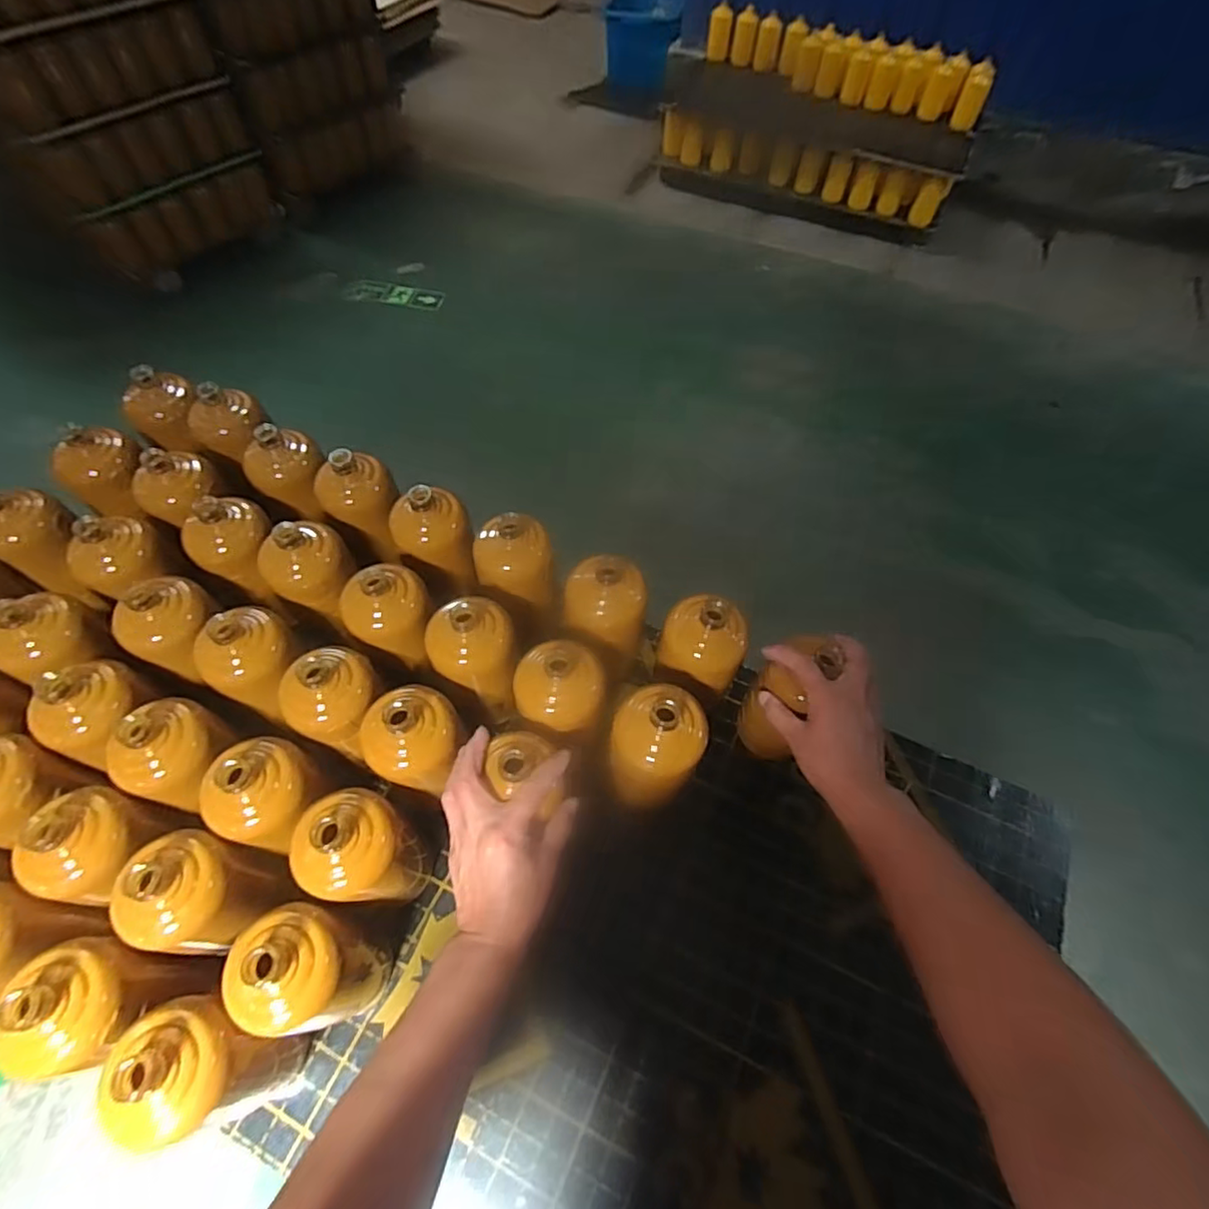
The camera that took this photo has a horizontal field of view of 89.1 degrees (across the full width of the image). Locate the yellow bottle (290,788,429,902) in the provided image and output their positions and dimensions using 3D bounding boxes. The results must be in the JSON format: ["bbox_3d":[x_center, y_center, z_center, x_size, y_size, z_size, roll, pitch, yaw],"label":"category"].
[{"bbox_3d":[-0.206,0.216,0.532,0.073,0.168,0.079,1,59,-2],"label":"yellow bottle"}]

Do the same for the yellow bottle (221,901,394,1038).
[{"bbox_3d":[-0.233,0.293,0.494,0.076,0.179,0.083,-6,59,-6],"label":"yellow bottle"}]

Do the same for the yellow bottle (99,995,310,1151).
[{"bbox_3d":[-0.293,0.341,0.457,0.078,0.173,0.084,-10,60,-8],"label":"yellow bottle"}]

